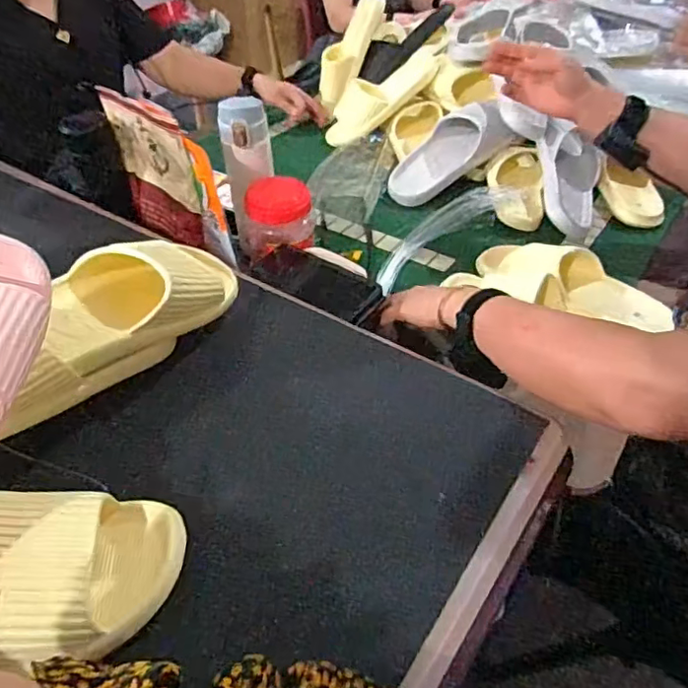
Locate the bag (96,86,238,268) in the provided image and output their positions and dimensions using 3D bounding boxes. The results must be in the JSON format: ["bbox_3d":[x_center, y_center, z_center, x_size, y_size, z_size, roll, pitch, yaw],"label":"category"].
[{"bbox_3d":[-0.225,-0.211,0.727,0.038,0.176,0.223,-31,50,-29],"label":"bag"}]

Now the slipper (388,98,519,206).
[{"bbox_3d":[0.183,-0.327,0.996,0.242,0.072,0.115,-40,51,-3],"label":"slipper"}]

